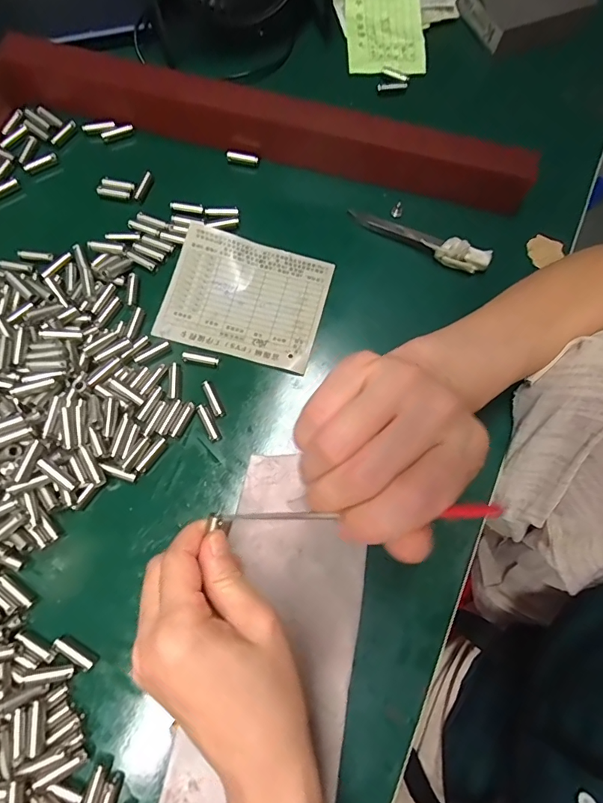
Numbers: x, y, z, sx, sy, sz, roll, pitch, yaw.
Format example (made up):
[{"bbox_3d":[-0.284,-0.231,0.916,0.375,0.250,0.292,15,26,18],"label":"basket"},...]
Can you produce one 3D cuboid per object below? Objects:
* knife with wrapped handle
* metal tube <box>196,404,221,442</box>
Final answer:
[{"bbox_3d":[0.086,-0.119,0.326,0.104,0.014,0.017,25,72,3],"label":"knife with wrapped handle"},{"bbox_3d":[-0.060,0.014,0.288,0.007,0.005,0.025,-24,76,-12],"label":"metal tube"}]

